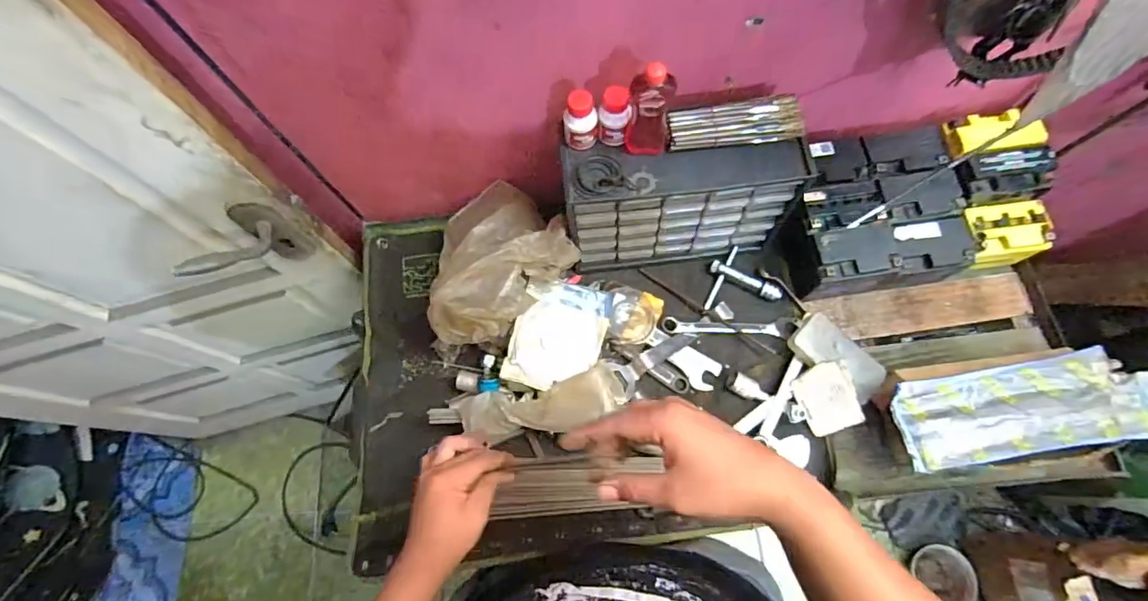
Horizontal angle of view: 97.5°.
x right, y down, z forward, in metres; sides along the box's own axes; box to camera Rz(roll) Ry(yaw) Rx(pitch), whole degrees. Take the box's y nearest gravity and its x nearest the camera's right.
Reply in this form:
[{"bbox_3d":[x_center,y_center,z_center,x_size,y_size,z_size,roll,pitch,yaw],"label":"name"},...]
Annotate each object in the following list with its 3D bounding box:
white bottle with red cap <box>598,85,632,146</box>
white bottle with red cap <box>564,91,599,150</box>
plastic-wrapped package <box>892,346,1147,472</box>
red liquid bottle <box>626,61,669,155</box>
[{"bbox_3d":[0.048,-0.215,0.594,0.037,0.068,0.032,-3,70,1],"label":"white bottle with red cap"},{"bbox_3d":[0.008,-0.210,0.593,0.040,0.064,0.032,-4,70,1],"label":"white bottle with red cap"},{"bbox_3d":[0.589,0.132,0.632,0.355,0.029,0.110,-9,70,-1],"label":"plastic-wrapped package"},{"bbox_3d":[0.086,-0.214,0.562,0.045,0.120,0.032,10,70,6],"label":"red liquid bottle"}]

